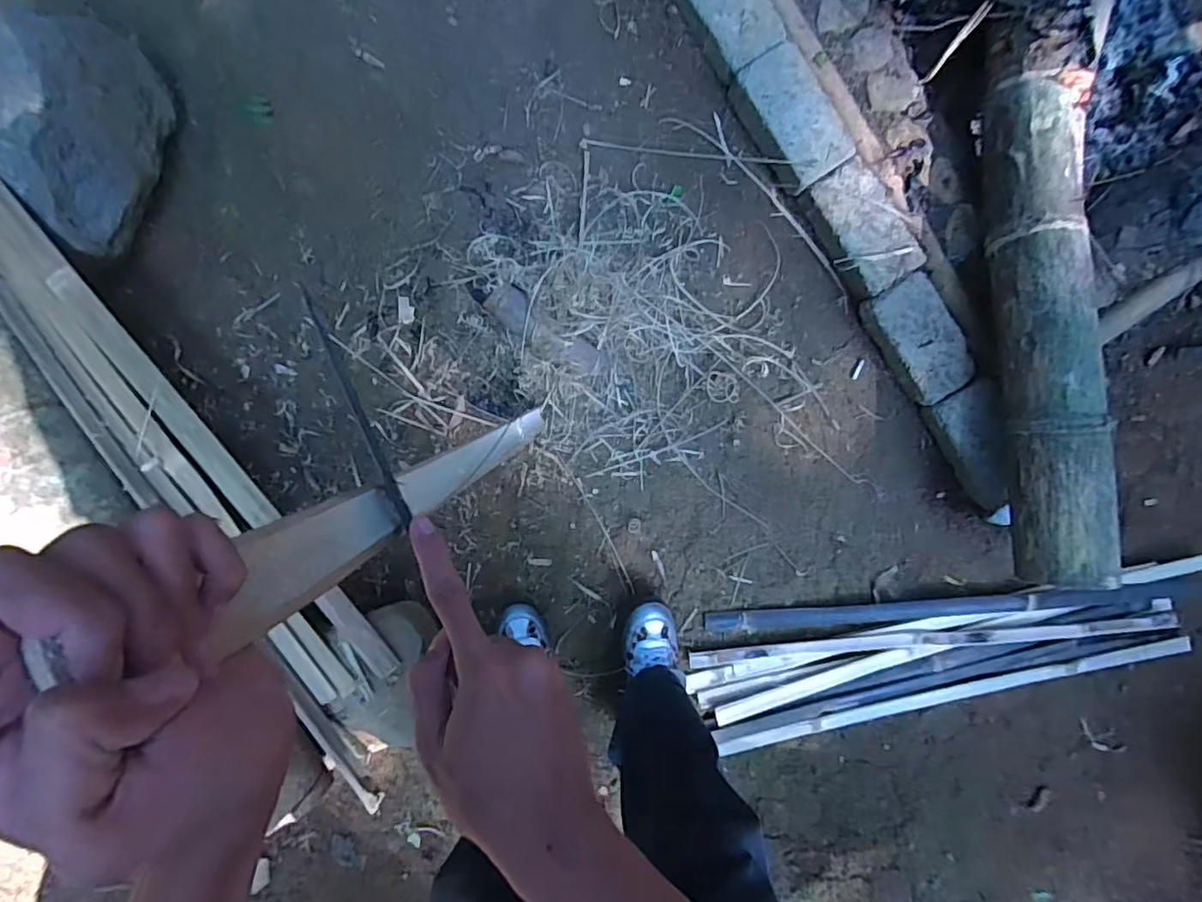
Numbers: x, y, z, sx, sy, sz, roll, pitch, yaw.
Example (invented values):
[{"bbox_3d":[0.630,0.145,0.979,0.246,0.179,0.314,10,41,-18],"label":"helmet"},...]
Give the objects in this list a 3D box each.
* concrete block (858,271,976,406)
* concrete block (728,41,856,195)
[{"bbox_3d":[0.536,-0.190,1.007,0.108,0.073,0.199,-34,94,0],"label":"concrete block"},{"bbox_3d":[0.313,-0.539,0.974,0.112,0.087,0.209,-33,94,0],"label":"concrete block"}]

